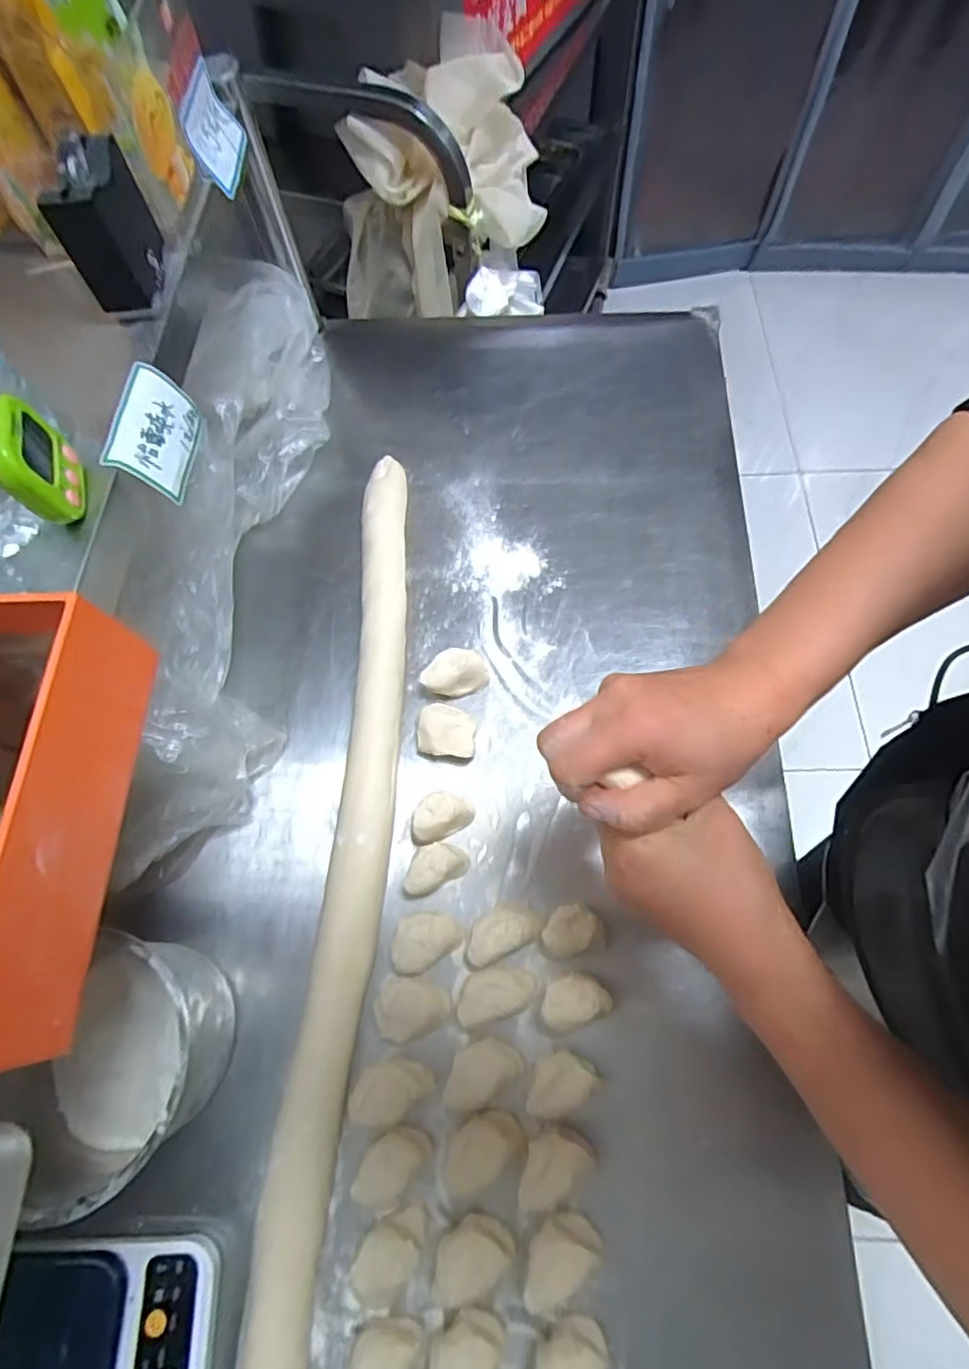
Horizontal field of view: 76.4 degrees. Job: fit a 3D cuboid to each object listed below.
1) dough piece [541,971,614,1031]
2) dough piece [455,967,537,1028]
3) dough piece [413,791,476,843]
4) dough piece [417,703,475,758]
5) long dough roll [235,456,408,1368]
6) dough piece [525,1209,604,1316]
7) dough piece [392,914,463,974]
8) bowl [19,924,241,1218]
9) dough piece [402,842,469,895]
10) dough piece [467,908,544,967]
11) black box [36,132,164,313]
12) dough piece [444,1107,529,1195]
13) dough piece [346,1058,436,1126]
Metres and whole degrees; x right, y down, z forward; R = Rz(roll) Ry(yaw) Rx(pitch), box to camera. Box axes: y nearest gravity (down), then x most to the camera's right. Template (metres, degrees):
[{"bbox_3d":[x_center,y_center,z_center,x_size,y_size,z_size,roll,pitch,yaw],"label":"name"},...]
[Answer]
[{"bbox_3d":[0.068,0.240,0.474,0.051,0.036,0.032,-15,67,-3],"label":"dough piece"},{"bbox_3d":[0.009,0.242,0.483,0.062,0.029,0.031,-18,67,-4],"label":"dough piece"},{"bbox_3d":[-0.036,0.114,0.533,0.052,0.038,0.035,-20,68,-5],"label":"dough piece"},{"bbox_3d":[-0.034,0.043,0.570,0.051,0.036,0.047,3,68,5],"label":"dough piece"},{"bbox_3d":[-0.113,0.213,0.483,0.067,0.034,0.974,0,67,4],"label":"long dough roll"},{"bbox_3d":[0.049,0.386,0.415,0.054,0.040,0.036,-39,71,-12],"label":"dough piece"},{"bbox_3d":[-0.050,0.206,0.498,0.058,0.029,0.040,-31,69,-9],"label":"dough piece"},{"bbox_3d":[-0.257,0.268,0.443,0.134,0.112,0.145,-1,67,3],"label":"bowl"},{"bbox_3d":[-0.043,0.154,0.518,0.055,0.033,0.034,-32,69,-9],"label":"dough piece"},{"bbox_3d":[0.014,0.199,0.497,0.062,0.030,0.032,-25,68,-7],"label":"dough piece"},{"bbox_3d":[-0.259,-0.319,0.422,0.037,0.075,0.081,-3,68,1],"label":"black box"},{"bbox_3d":[-0.001,0.332,0.444,0.057,0.035,0.035,-28,69,-8],"label":"dough piece"},{"bbox_3d":[-0.070,0.303,0.461,0.060,0.032,0.033,-17,67,-4],"label":"dough piece"}]

